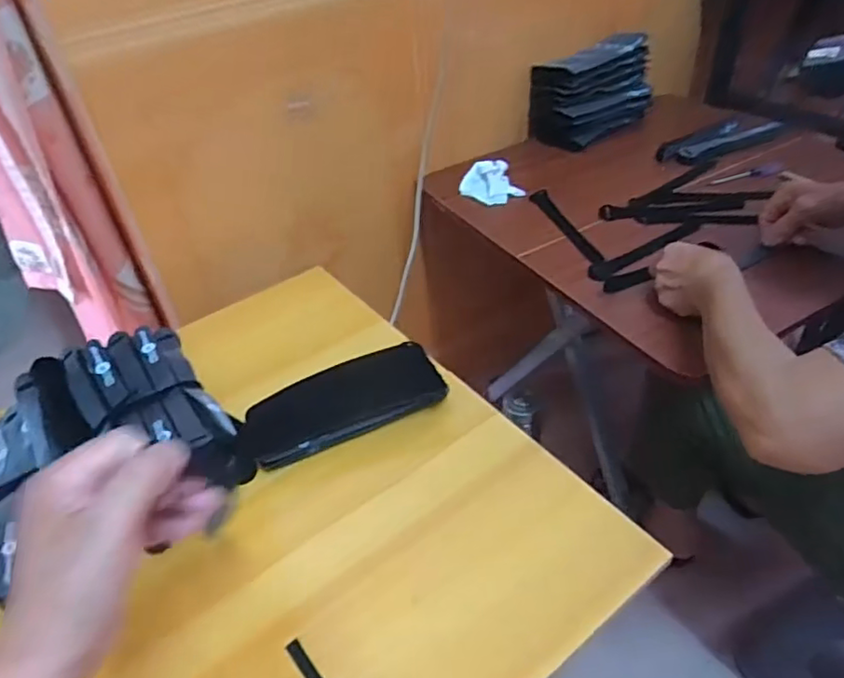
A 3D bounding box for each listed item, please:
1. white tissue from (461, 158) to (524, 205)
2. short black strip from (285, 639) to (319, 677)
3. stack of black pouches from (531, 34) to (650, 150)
[{"bbox_3d":[0.103,-0.239,0.927,0.066,0.035,0.095,-27,46,-23],"label":"white tissue"},{"bbox_3d":[-0.085,0.253,0.461,0.010,0.004,0.057,-22,46,-34],"label":"short black strip"},{"bbox_3d":[0.289,-0.427,1.043,0.207,0.121,0.122,-31,48,-26],"label":"stack of black pouches"}]

